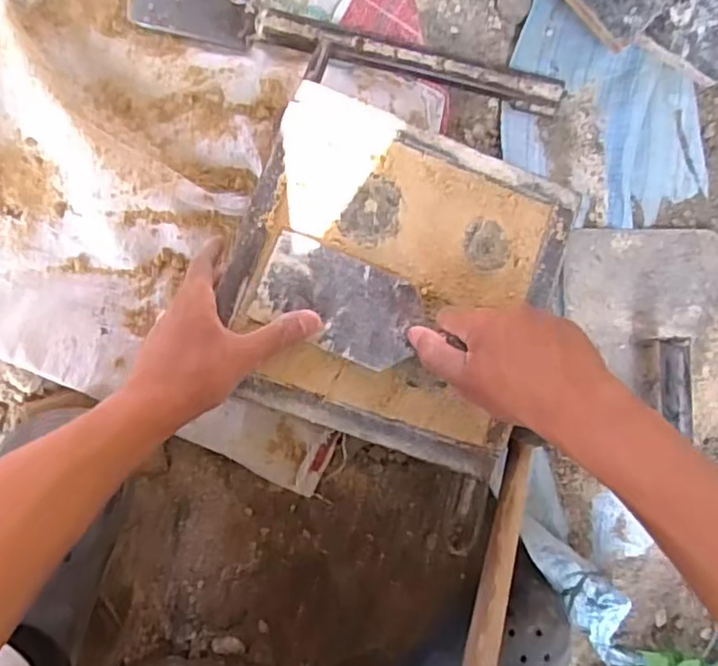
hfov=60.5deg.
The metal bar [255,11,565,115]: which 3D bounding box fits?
[{"bbox_3d":[0.052,-0.254,0.579,0.292,0.011,0.031,11,84,-11],"label":"metal bar"}]

